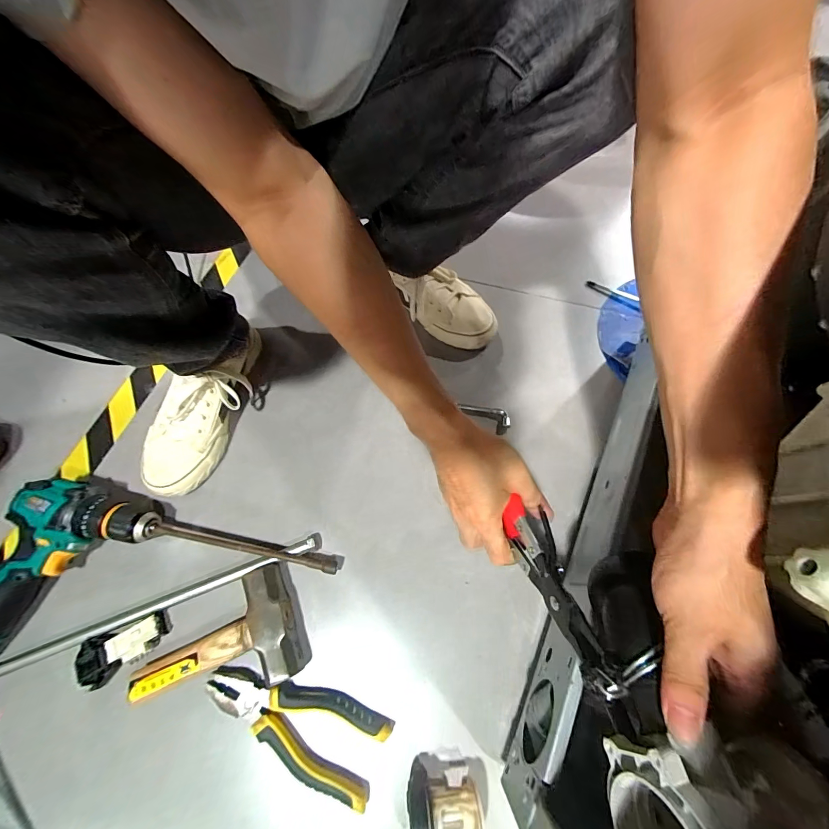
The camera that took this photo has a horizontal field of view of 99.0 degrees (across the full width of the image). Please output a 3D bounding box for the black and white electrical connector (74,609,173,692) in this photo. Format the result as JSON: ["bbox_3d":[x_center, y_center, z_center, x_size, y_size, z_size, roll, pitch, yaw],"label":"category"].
[{"bbox_3d":[-0.318,0.257,0.385,0.091,0.029,0.047,-21,66,-8],"label":"black and white electrical connector"}]

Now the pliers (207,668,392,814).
[{"bbox_3d":[-0.121,0.306,0.364,0.186,0.018,0.071,25,68,12],"label":"pliers"}]

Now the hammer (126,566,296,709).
[{"bbox_3d":[-0.214,0.248,0.381,0.173,0.037,0.109,-20,66,-8],"label":"hammer"}]

